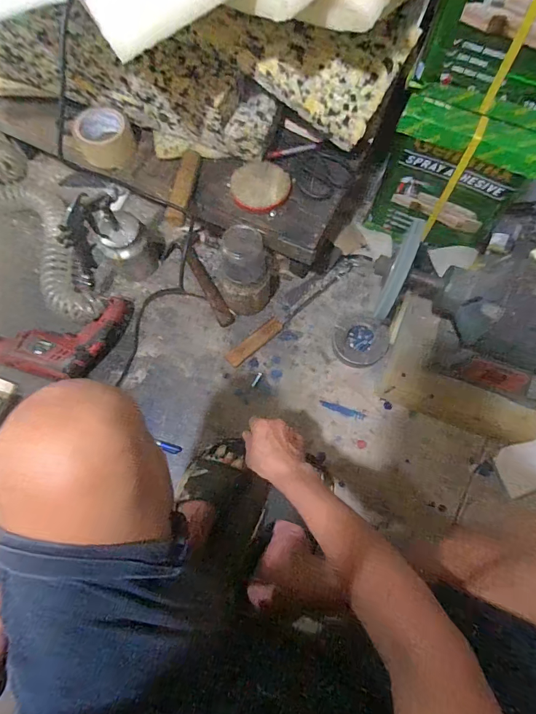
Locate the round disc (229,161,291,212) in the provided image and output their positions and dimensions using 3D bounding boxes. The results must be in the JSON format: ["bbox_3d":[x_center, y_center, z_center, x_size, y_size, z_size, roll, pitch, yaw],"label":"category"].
[{"bbox_3d":[-0.012,-0.302,0.674,0.103,0.009,0.093,16,85,6],"label":"round disc"}]

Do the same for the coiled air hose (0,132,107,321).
[{"bbox_3d":[-0.556,-0.341,0.869,0.149,0.075,0.659,-38,75,-11],"label":"coiled air hose"}]

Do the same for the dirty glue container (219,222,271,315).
[{"bbox_3d":[-0.044,-0.154,0.729,0.080,0.195,0.081,0,72,0],"label":"dirty glue container"}]

